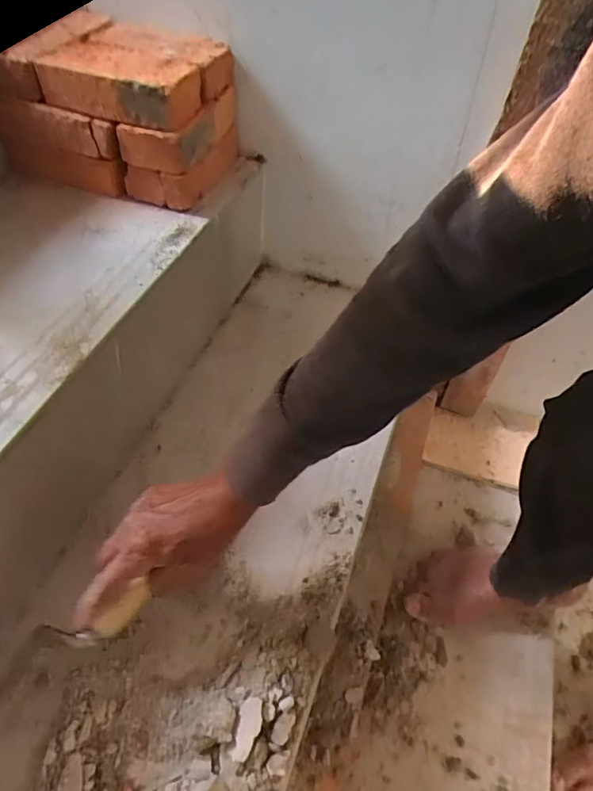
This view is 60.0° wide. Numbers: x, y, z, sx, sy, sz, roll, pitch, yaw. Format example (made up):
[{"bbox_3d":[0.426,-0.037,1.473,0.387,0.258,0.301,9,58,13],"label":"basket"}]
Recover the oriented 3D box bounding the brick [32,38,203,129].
[{"bbox_3d":[-0.195,-0.348,0.575,0.165,0.050,0.082,15,50,8],"label":"brick"}]

